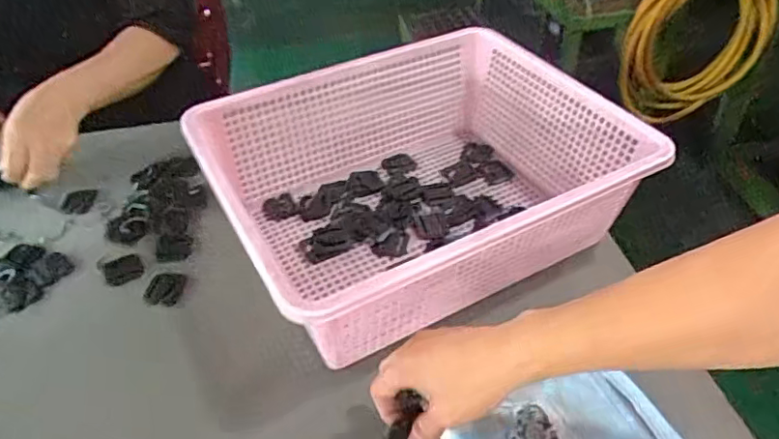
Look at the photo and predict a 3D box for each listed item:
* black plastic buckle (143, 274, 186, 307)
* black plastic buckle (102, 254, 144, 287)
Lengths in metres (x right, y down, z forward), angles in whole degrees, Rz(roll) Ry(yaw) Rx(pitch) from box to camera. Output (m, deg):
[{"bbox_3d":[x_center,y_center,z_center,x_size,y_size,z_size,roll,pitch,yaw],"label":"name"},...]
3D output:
[{"bbox_3d":[-0.223,0.069,0.571,0.039,0.004,0.038,3,43,6],"label":"black plastic buckle"},{"bbox_3d":[-0.272,0.051,0.588,0.037,0.004,0.036,-20,46,-18],"label":"black plastic buckle"}]

